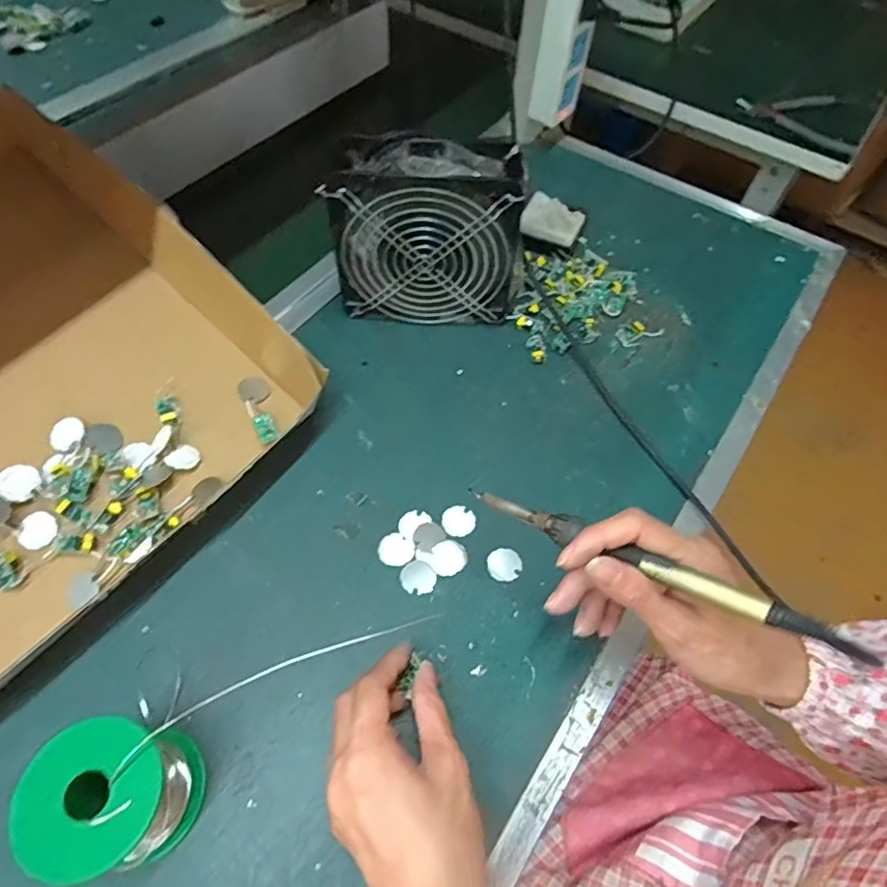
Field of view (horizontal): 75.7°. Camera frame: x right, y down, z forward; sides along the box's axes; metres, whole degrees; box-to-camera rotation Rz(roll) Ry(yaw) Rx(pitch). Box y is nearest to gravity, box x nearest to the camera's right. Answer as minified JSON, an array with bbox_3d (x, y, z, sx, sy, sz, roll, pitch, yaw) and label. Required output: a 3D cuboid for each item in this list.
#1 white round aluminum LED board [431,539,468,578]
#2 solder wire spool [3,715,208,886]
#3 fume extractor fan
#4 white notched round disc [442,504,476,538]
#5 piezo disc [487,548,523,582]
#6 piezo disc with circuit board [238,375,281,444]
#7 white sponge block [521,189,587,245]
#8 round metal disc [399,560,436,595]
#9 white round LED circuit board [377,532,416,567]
[{"bbox_3d":[0.004,0.084,0.422,0.026,0.004,0.027,1,59,-2],"label":"white round aluminum LED board"},{"bbox_3d":[-0.175,0.188,0.305,0.065,0.073,0.067,1,59,-2],"label":"solder wire spool"},{"bbox_3d":[-0.011,-0.174,0.489,0.154,0.150,0.065,7,59,1],"label":"fume extractor fan"},{"bbox_3d":[0.012,0.059,0.437,0.025,0.004,0.025,1,59,-2],"label":"white notched round disc"},{"bbox_3d":[0.045,0.089,0.421,0.025,0.004,0.026,1,59,-2],"label":"piezo disc"},{"bbox_3d":[-0.149,-0.028,0.467,0.023,0.012,0.064,-22,63,-15],"label":"piezo disc with circuit board"},{"bbox_3d":[0.114,-0.235,0.599,0.061,0.016,0.053,23,61,10],"label":"white sponge block"},{"bbox_3d":[-0.018,0.096,0.413,0.024,0.004,0.024,1,59,-2],"label":"round metal disc"},{"bbox_3d":[-0.035,0.078,0.420,0.026,0.004,0.024,1,59,-2],"label":"white round LED circuit board"}]

